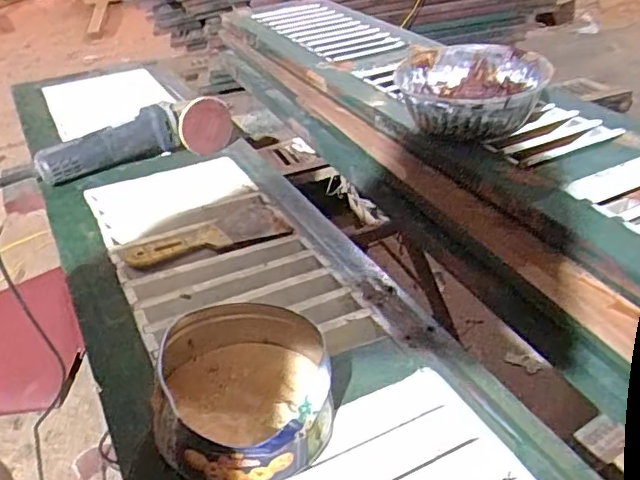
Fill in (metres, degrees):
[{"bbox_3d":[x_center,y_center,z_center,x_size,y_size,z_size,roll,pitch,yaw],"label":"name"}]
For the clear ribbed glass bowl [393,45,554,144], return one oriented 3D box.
[{"bbox_3d":[0.222,-0.220,0.894,0.215,0.068,0.233,3,35,12],"label":"clear ribbed glass bowl"}]

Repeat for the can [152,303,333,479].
[{"bbox_3d":[-0.064,0.127,0.498,0.140,0.056,0.160,-4,32,-6],"label":"can"}]

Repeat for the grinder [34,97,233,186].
[{"bbox_3d":[-0.280,-0.154,0.917,0.294,0.091,0.080,-15,35,-23],"label":"grinder"}]

